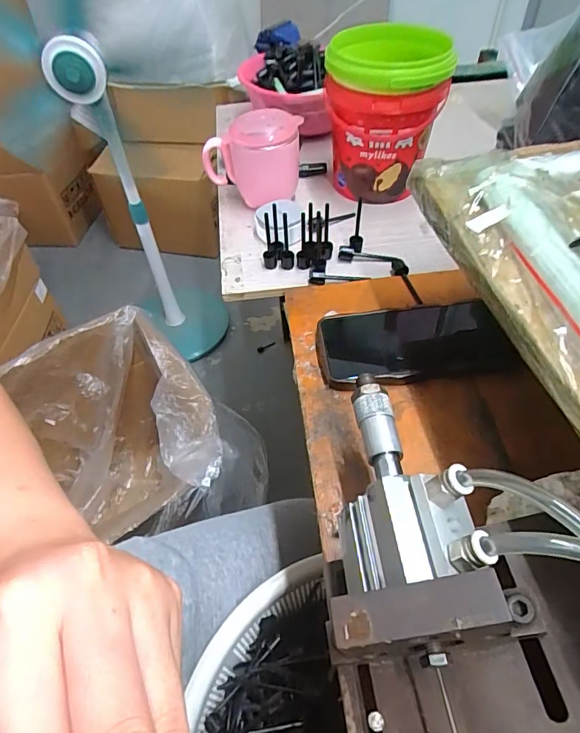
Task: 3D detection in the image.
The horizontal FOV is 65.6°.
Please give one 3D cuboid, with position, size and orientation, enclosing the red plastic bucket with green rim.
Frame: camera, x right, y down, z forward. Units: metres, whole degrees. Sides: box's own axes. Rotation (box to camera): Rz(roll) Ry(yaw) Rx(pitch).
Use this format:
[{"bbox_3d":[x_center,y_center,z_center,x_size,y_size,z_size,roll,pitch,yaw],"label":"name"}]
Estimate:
[{"bbox_3d":[0.109,-0.293,0.533,0.130,0.151,0.136,6,52,8],"label":"red plastic bucket with green rim"}]

